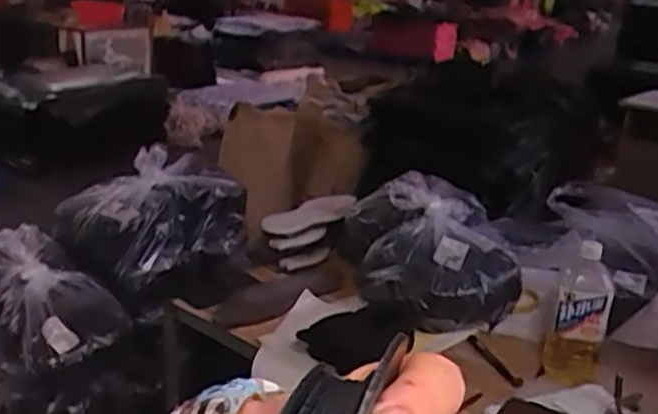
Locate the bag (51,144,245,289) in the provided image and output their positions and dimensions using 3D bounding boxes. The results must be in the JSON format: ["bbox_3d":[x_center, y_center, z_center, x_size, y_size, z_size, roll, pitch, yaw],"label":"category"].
[{"bbox_3d":[-0.398,-0.010,1.630,0.240,0.239,0.347,16,22,31],"label":"bag"}]

